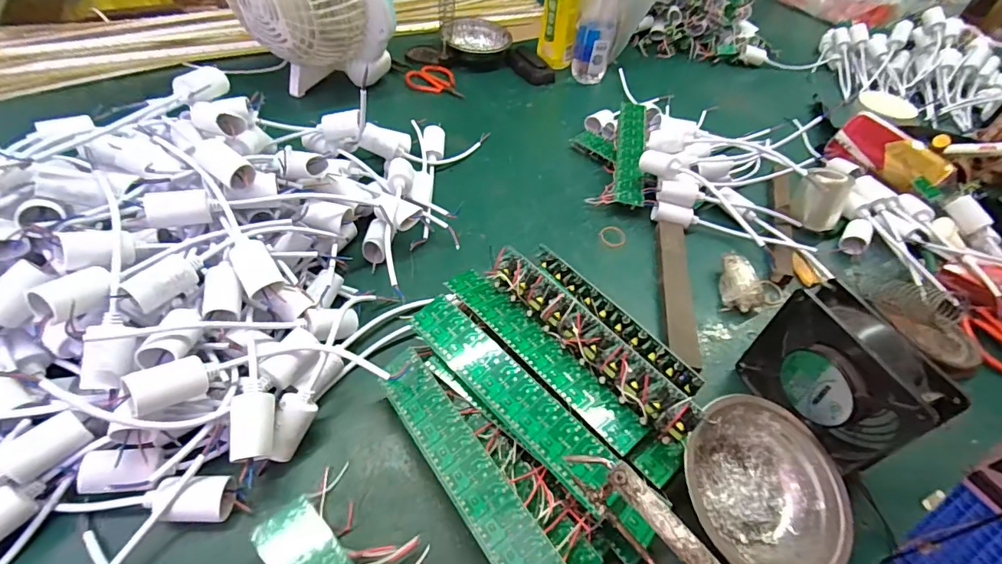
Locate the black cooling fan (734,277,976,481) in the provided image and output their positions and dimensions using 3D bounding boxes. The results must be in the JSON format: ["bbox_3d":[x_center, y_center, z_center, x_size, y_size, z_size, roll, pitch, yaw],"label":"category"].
[{"bbox_3d":[0.268,0.076,0.376,0.047,0.109,0.118,-10,51,-13],"label":"black cooling fan"}]

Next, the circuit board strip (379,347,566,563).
[{"bbox_3d":[-0.026,0.132,0.339,0.037,0.004,0.196,-37,60,-8],"label":"circuit board strip"}]

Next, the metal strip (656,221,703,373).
[{"bbox_3d":[0.188,0.002,0.505,0.036,0.010,0.199,9,47,2],"label":"metal strip"}]

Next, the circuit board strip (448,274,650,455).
[{"bbox_3d":[0.031,0.055,0.384,0.037,0.009,0.201,-31,58,-29],"label":"circuit board strip"}]

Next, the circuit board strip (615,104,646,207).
[{"bbox_3d":[0.177,-0.180,0.641,0.038,0.009,0.195,11,57,3],"label":"circuit board strip"}]

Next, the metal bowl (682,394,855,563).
[{"bbox_3d":[0.193,0.156,0.348,0.122,0.053,0.120,3,50,-3],"label":"metal bowl"}]

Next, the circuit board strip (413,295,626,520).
[{"bbox_3d":[0.001,0.080,0.357,0.041,0.010,0.186,-43,65,-15],"label":"circuit board strip"}]

